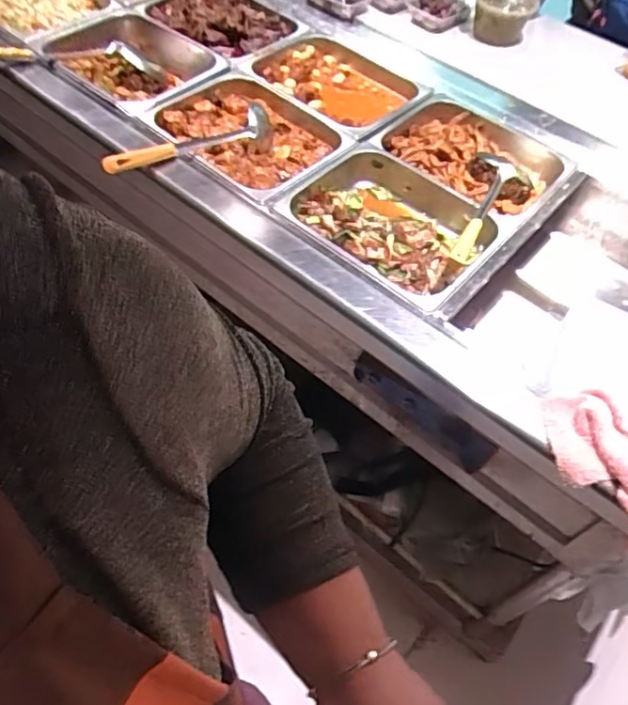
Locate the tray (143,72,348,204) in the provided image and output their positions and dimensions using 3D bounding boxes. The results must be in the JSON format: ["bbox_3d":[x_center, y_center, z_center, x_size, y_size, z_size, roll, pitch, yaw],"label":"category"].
[{"bbox_3d":[-0.133,-0.397,1.045,0.324,0.076,0.240,35,60,19],"label":"tray"}]

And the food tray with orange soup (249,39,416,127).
[{"bbox_3d":[0.054,-0.549,1.160,0.280,0.073,0.244,39,61,21],"label":"food tray with orange soup"}]

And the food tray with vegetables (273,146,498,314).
[{"bbox_3d":[0.127,-0.211,0.957,0.318,0.071,0.274,34,59,18],"label":"food tray with vegetables"}]

